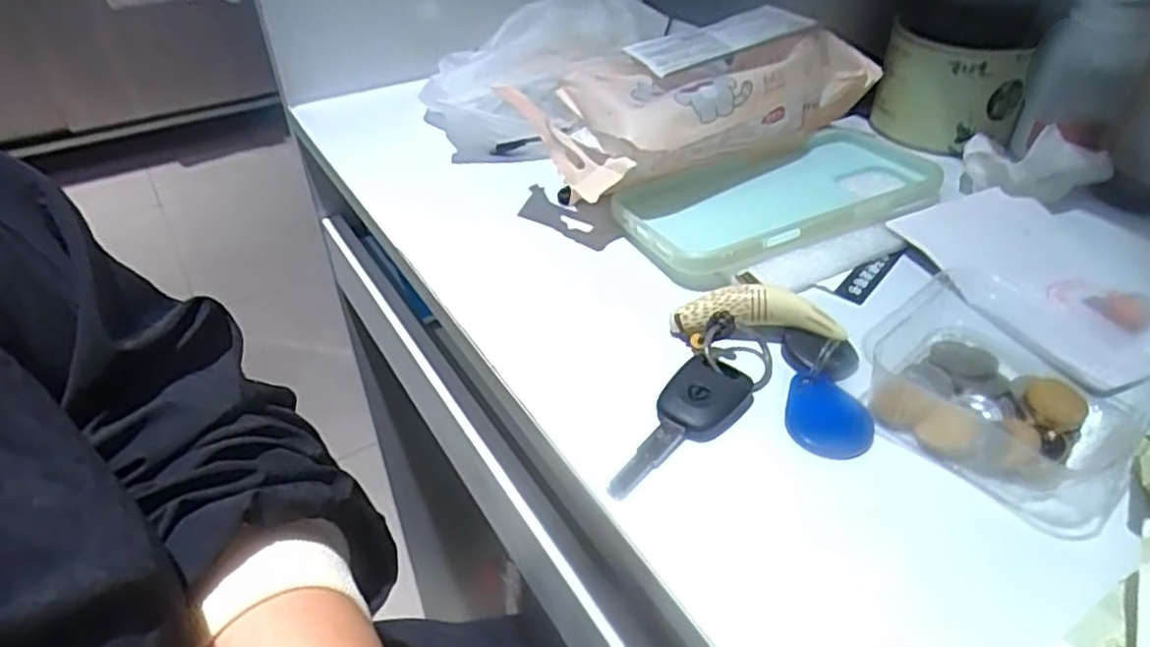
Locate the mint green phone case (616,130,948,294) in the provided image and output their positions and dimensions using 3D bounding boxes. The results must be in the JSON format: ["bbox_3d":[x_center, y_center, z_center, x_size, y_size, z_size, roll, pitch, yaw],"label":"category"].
[{"bbox_3d":[0.106,-0.067,0.375,0.162,0.017,0.087,-20,43,-21],"label":"mint green phone case"}]

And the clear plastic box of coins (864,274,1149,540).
[{"bbox_3d":[0.159,0.022,0.264,0.093,0.021,0.084,28,48,30],"label":"clear plastic box of coins"}]

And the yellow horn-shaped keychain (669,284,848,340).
[{"bbox_3d":[0.076,-0.005,0.298,0.068,0.021,0.014,5,40,7],"label":"yellow horn-shaped keychain"}]

